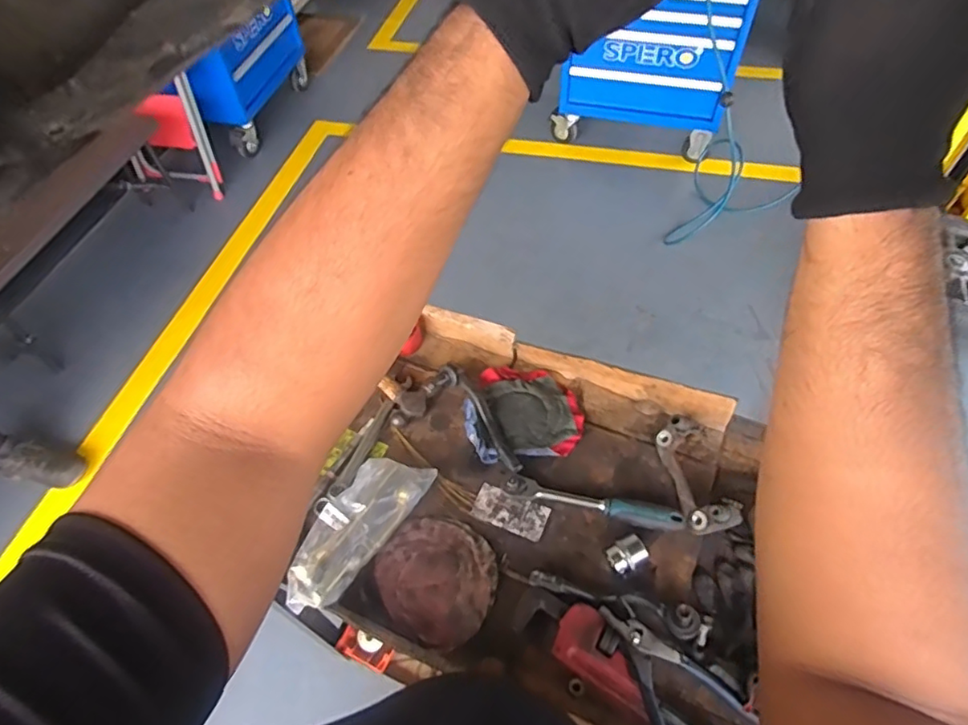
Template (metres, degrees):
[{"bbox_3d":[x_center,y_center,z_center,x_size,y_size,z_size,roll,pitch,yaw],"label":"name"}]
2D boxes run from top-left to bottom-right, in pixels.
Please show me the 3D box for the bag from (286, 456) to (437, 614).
[{"bbox_3d":[-0.165,0.210,0.734,0.093,0.053,0.228,25,59,20],"label":"bag"}]

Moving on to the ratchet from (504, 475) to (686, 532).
[{"bbox_3d":[0.143,0.186,0.757,0.227,0.028,0.027,12,55,11],"label":"ratchet"}]

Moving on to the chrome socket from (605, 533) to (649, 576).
[{"bbox_3d":[0.177,0.241,0.715,0.045,0.033,0.037,-28,57,-17],"label":"chrome socket"}]

